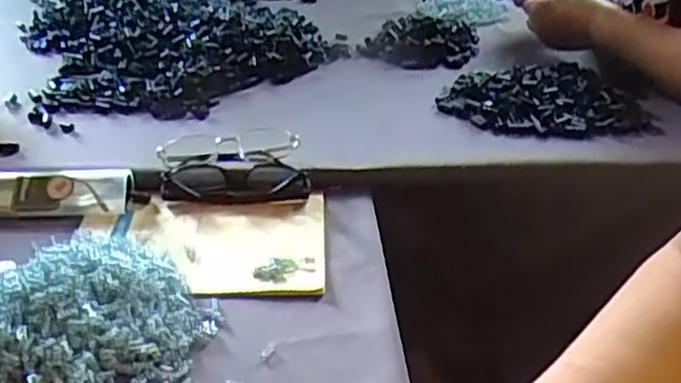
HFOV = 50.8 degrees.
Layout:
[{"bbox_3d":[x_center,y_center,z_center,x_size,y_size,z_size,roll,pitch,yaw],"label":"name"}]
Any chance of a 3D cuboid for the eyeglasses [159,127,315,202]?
[{"bbox_3d":[-0.101,-0.025,0.671,0.136,0.037,0.080,-3,32,-5],"label":"eyeglasses"}]

